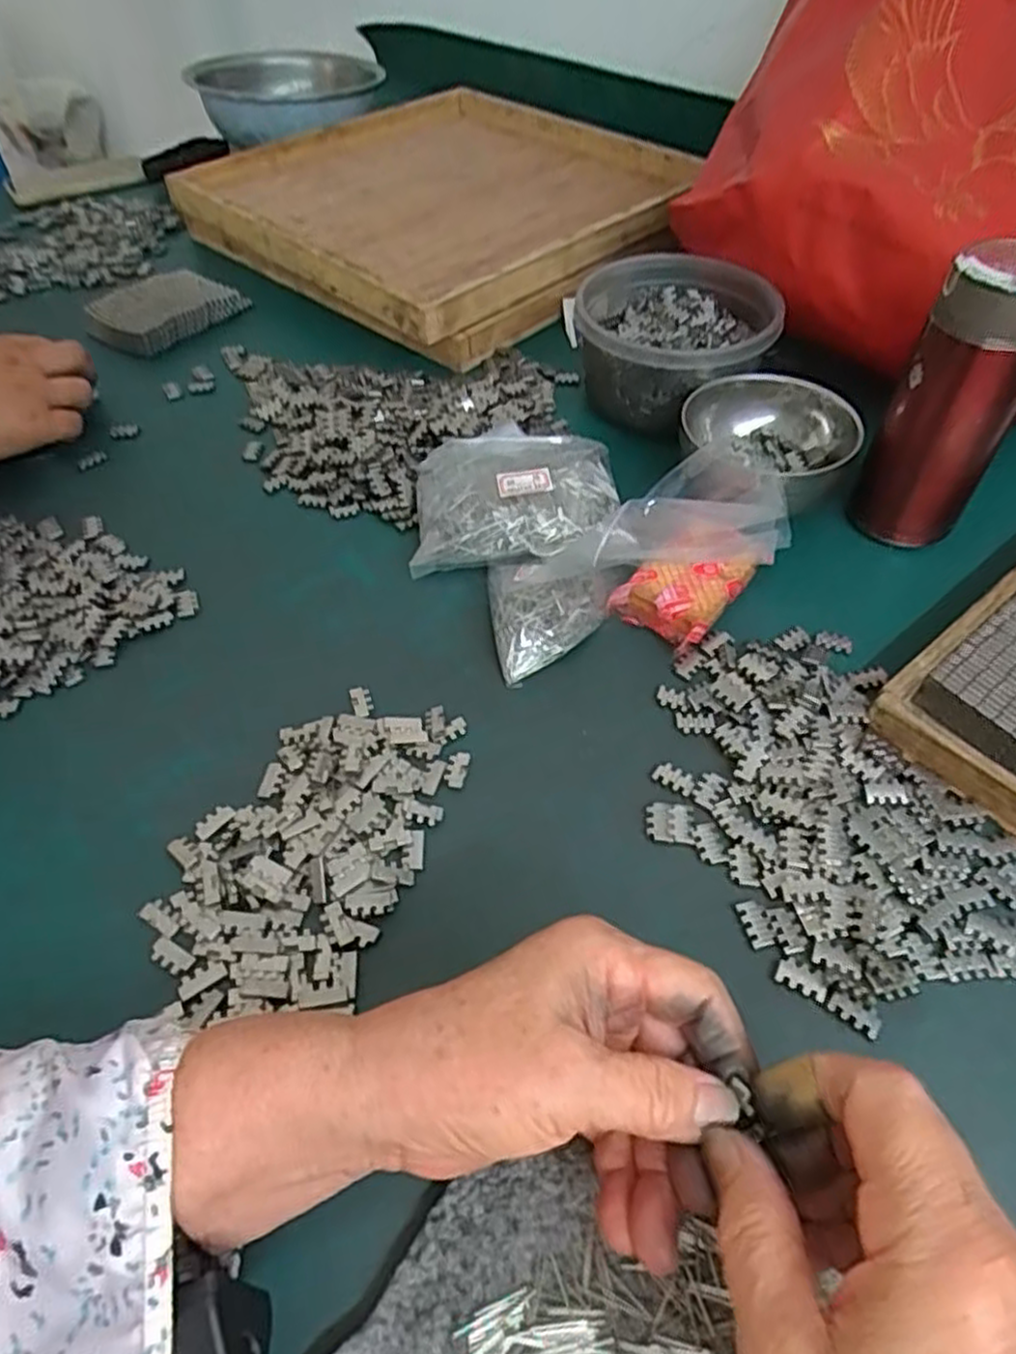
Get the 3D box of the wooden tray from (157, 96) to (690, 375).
[{"bbox_3d":[-0.059,-0.482,0.761,0.373,0.061,0.447,-36,58,-25],"label":"wooden tray"}]

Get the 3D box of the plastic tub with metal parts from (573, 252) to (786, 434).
[{"bbox_3d":[0.123,-0.249,0.569,0.137,0.067,0.137,-1,50,1],"label":"plastic tub with metal parts"}]

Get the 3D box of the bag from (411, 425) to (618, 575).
[{"bbox_3d":[0.003,-0.119,0.496,0.126,0.038,0.112,-2,50,-1],"label":"bag"}]

